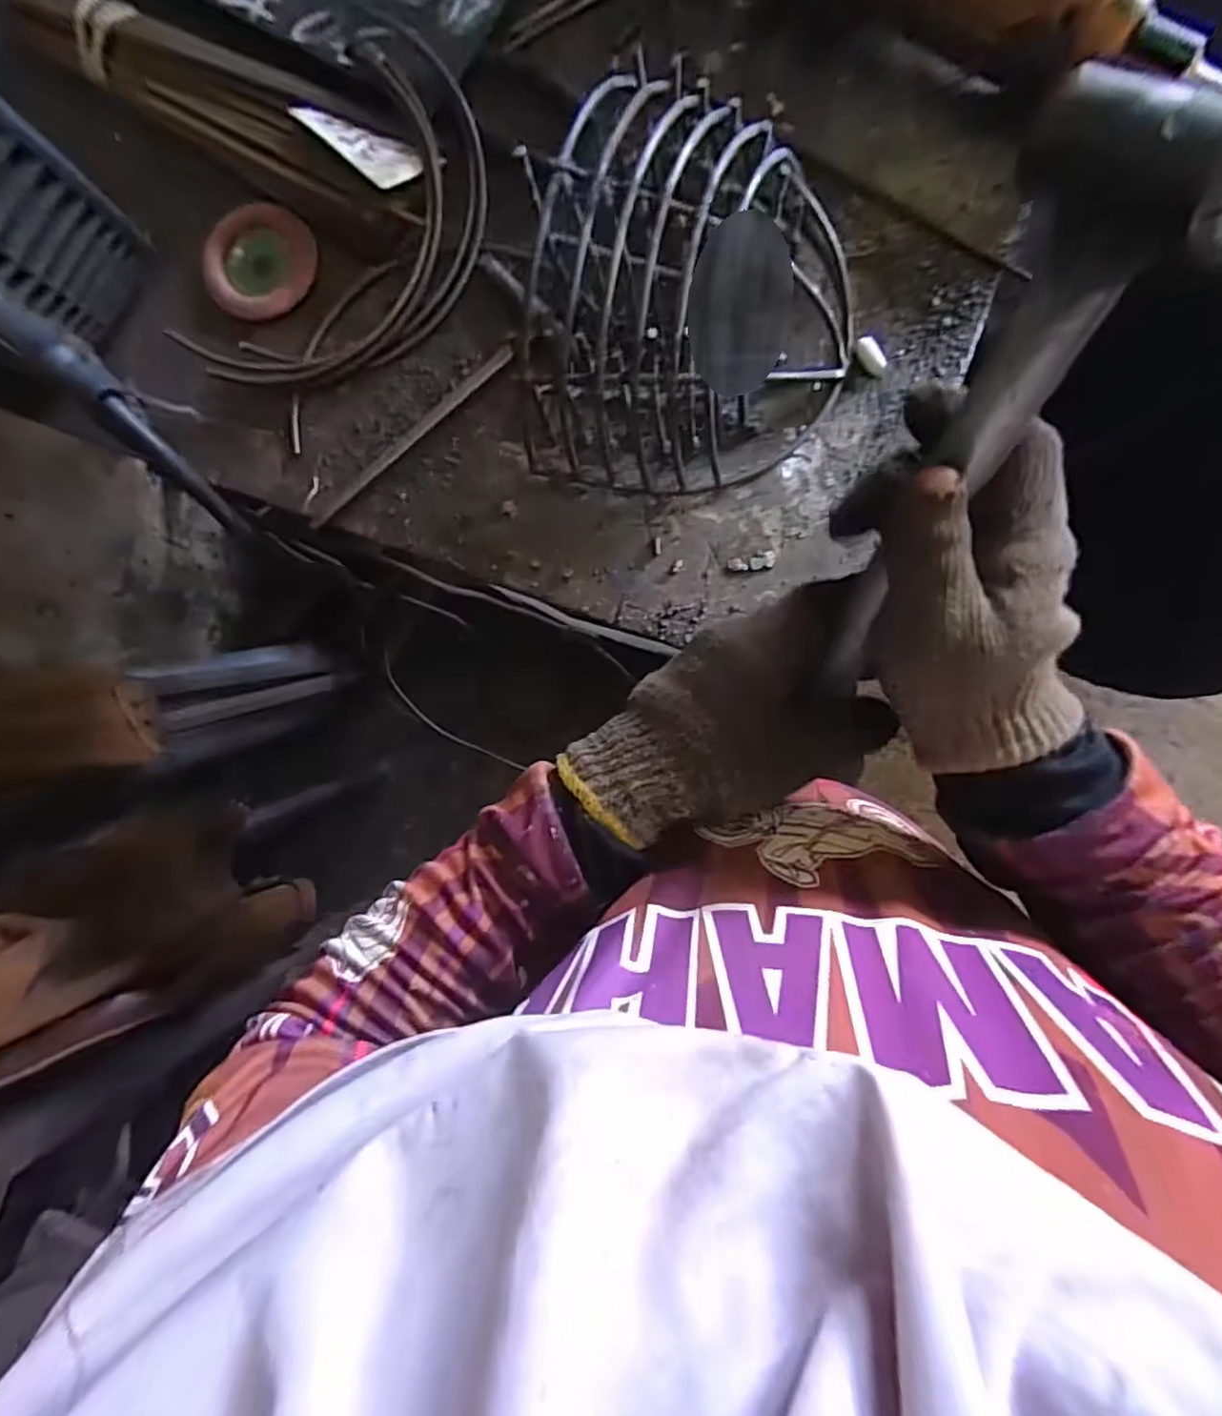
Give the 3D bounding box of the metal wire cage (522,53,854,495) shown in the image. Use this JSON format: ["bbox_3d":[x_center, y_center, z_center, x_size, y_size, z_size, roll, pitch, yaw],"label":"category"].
[{"bbox_3d":[0.053,-0.228,0.374,0.181,0.106,0.196,0,90,5],"label":"metal wire cage"}]

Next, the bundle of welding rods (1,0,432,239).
[{"bbox_3d":[-0.268,-0.427,0.445,0.327,0.033,0.063,29,93,4],"label":"bundle of welding rods"}]

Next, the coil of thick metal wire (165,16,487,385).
[{"bbox_3d":[-0.175,-0.325,0.444,0.148,0.019,0.262,34,93,4],"label":"coil of thick metal wire"}]

